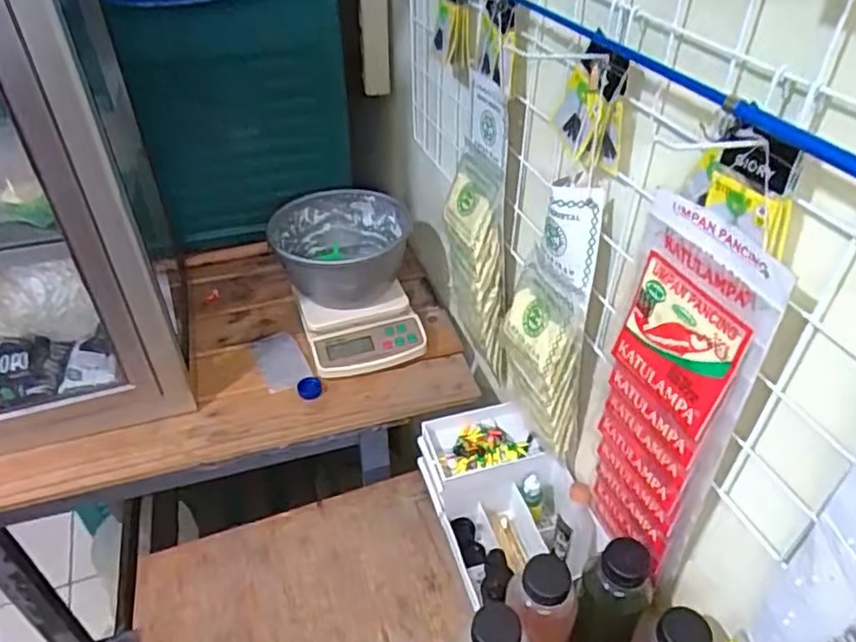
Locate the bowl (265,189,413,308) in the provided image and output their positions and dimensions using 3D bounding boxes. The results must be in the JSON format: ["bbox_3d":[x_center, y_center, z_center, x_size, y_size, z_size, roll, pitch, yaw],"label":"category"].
[{"bbox_3d":[-0.124,-0.097,0.904,0.183,0.101,0.178,0,40,0],"label":"bowl"}]

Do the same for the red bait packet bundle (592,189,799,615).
[{"bbox_3d":[0.179,0.075,0.499,0.025,0.336,0.111,-15,43,-17],"label":"red bait packet bundle"}]

